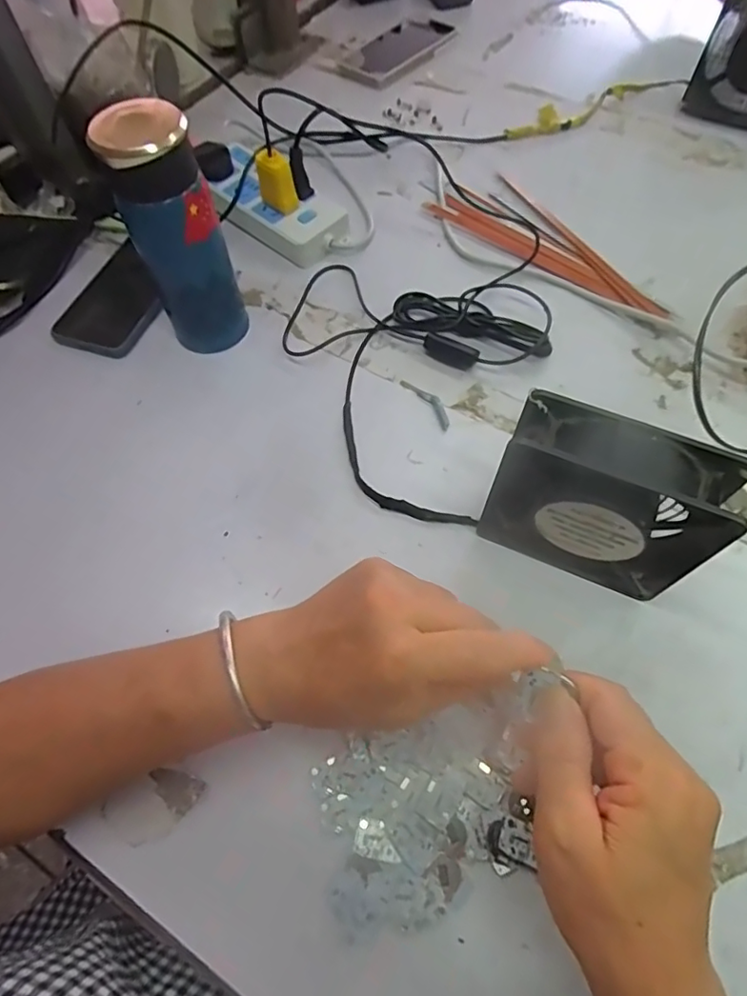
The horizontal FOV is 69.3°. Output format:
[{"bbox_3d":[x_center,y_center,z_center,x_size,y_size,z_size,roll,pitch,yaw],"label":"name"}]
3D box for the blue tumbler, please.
[{"bbox_3d":[-0.143,-0.189,0.406,0.062,0.169,0.054,-20,63,-9],"label":"blue tumbler"}]

